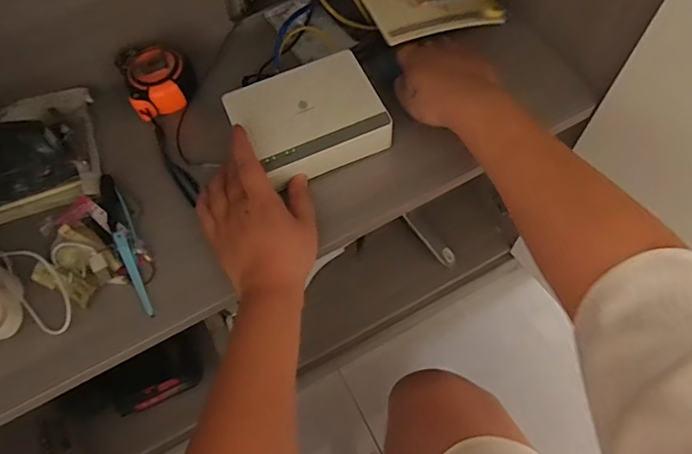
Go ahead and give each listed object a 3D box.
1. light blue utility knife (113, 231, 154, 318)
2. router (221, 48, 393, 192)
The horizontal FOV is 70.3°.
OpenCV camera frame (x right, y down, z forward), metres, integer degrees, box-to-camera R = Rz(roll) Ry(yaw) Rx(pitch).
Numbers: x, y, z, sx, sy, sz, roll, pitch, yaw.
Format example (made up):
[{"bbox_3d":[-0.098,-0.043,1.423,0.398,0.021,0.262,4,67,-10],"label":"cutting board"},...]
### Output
[{"bbox_3d":[-0.193,0.042,0.449,0.010,0.011,0.087,-26,78,-9],"label":"light blue utility knife"},{"bbox_3d":[-0.037,-0.107,0.483,0.133,0.033,0.110,-24,66,-8],"label":"router"}]

